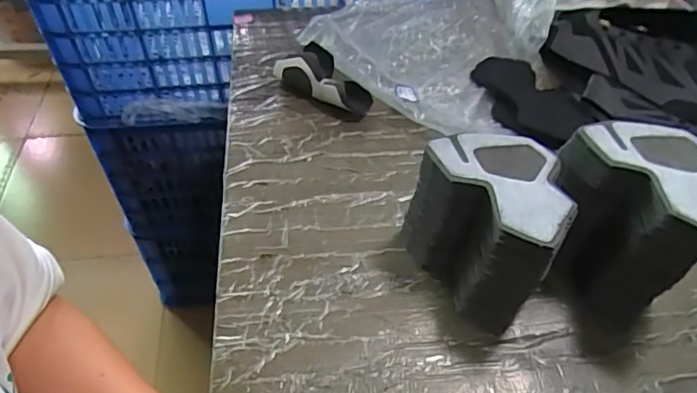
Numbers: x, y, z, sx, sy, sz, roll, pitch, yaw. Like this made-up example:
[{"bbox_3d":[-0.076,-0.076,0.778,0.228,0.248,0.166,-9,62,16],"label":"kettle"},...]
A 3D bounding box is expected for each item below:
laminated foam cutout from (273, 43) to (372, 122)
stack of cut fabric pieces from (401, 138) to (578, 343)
[{"bbox_3d":[-0.026,-0.139,0.631,0.120,0.054,0.064,32,55,24],"label":"laminated foam cutout"},{"bbox_3d":[0.126,0.025,0.458,0.102,0.114,0.128,-28,55,-23],"label":"stack of cut fabric pieces"}]

